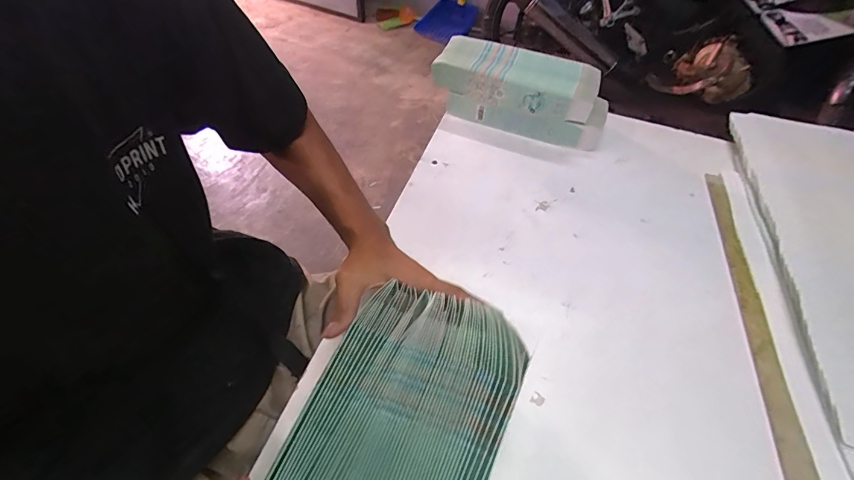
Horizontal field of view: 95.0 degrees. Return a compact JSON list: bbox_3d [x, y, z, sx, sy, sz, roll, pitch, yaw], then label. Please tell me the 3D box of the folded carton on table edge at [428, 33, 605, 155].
[{"bbox_3d":[0.152,-0.240,0.630,0.272,0.090,0.113,22,55,13],"label":"folded carton on table edge"}]

